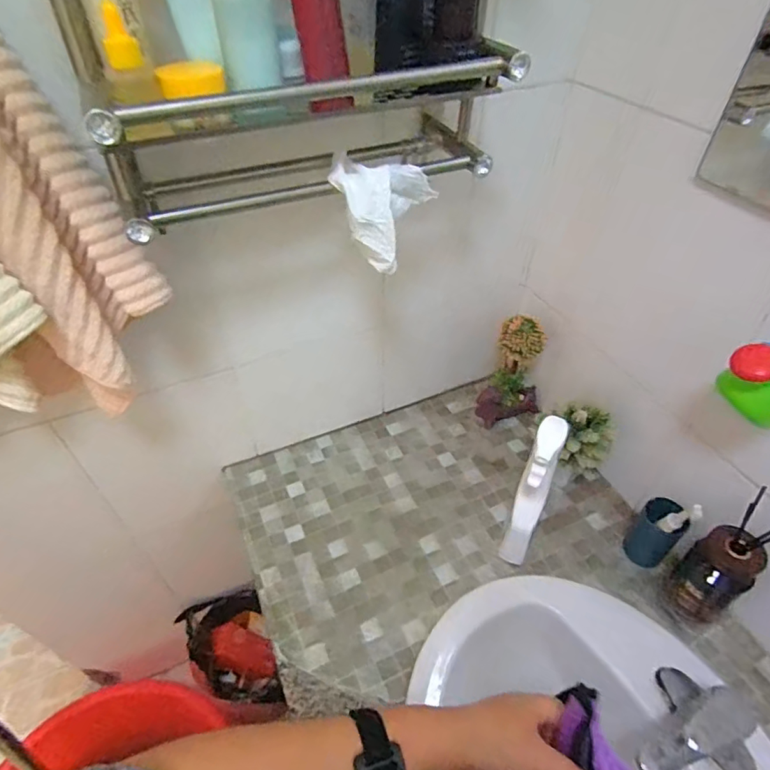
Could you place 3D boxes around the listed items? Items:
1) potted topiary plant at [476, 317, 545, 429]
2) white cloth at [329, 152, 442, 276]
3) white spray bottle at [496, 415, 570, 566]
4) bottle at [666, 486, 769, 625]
[{"bbox_3d":[0.226,-0.020,0.894,0.097,0.199,0.085,-31,53,-26],"label":"potted topiary plant"},{"bbox_3d":[-0.001,-0.189,0.546,0.105,0.102,0.079,7,46,7],"label":"white cloth"},{"bbox_3d":[0.201,0.159,0.682,0.036,0.251,0.095,18,49,17],"label":"white spray bottle"},{"bbox_3d":[0.423,0.225,0.618,0.076,0.217,0.072,-27,51,-23],"label":"bottle"}]

